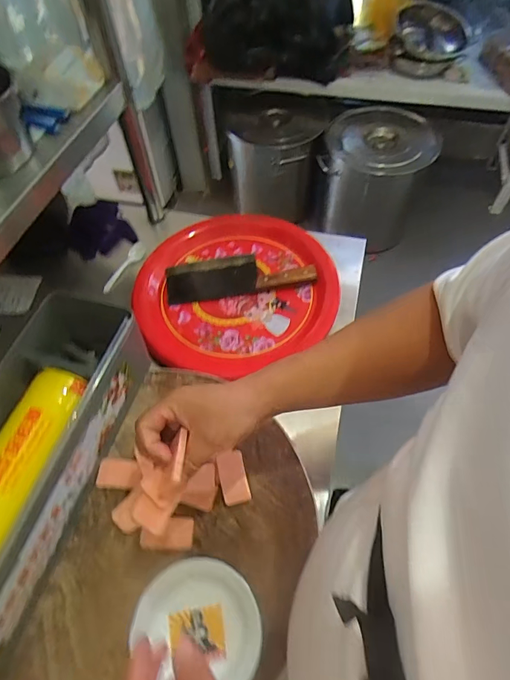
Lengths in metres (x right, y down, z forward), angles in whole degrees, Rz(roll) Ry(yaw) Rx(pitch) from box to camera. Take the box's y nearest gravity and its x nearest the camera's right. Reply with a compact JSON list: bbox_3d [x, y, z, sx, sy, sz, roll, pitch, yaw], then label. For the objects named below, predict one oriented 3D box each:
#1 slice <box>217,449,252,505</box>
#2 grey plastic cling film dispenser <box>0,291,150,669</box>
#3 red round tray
[{"bbox_3d":[-0.027,0.172,0.524,0.033,0.010,0.062,-13,59,-6],"label":"slice"},{"bbox_3d":[-0.277,0.174,0.468,0.139,0.121,0.476,12,59,9],"label":"grey plastic cling film dispenser"},{"bbox_3d":[-0.028,-0.100,0.796,0.368,0.029,0.364,-24,60,-13],"label":"red round tray"}]

